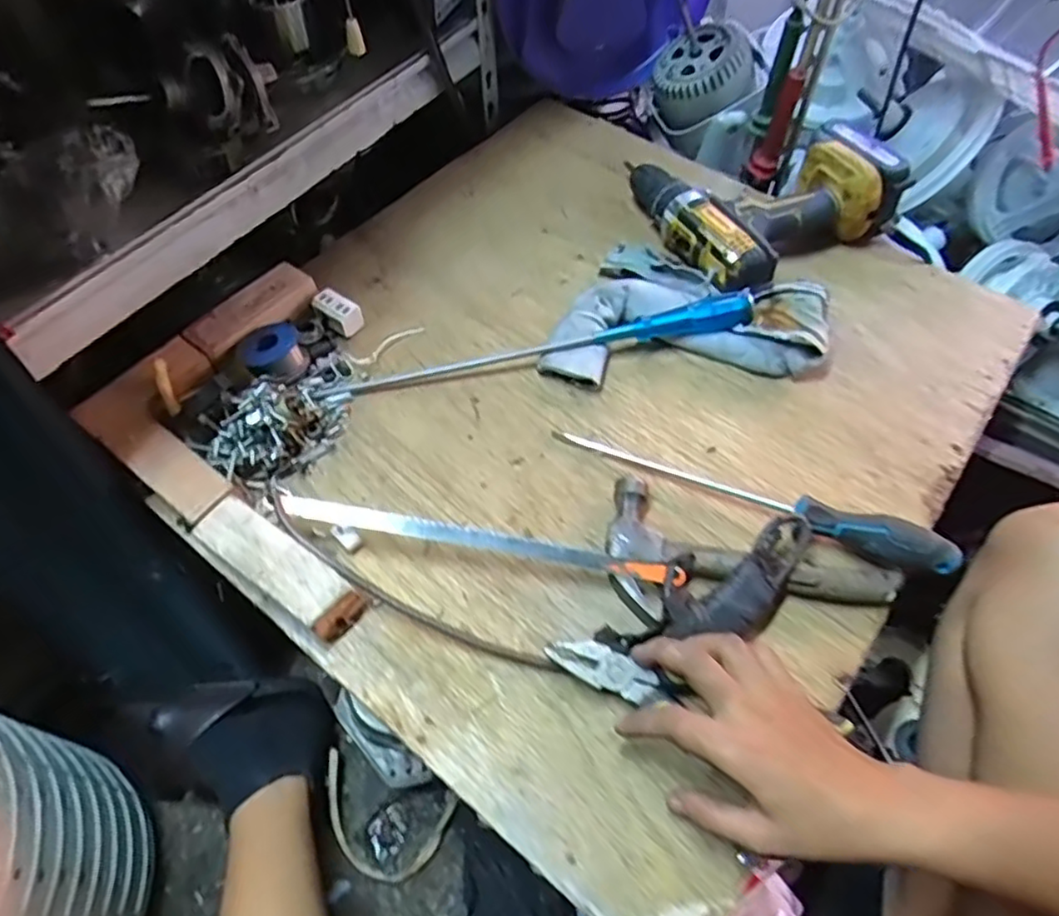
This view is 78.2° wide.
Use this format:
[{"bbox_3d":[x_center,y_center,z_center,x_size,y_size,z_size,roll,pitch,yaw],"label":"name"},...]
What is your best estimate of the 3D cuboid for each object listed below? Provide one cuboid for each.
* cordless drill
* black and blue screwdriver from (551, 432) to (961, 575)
[{"bbox_3d":[0.235,-0.264,0.658,0.208,0.082,0.202,-20,61,-12],"label":"cordless drill"},{"bbox_3d":[0.164,0.026,0.503,0.298,0.040,0.031,20,61,11],"label":"black and blue screwdriver"}]

